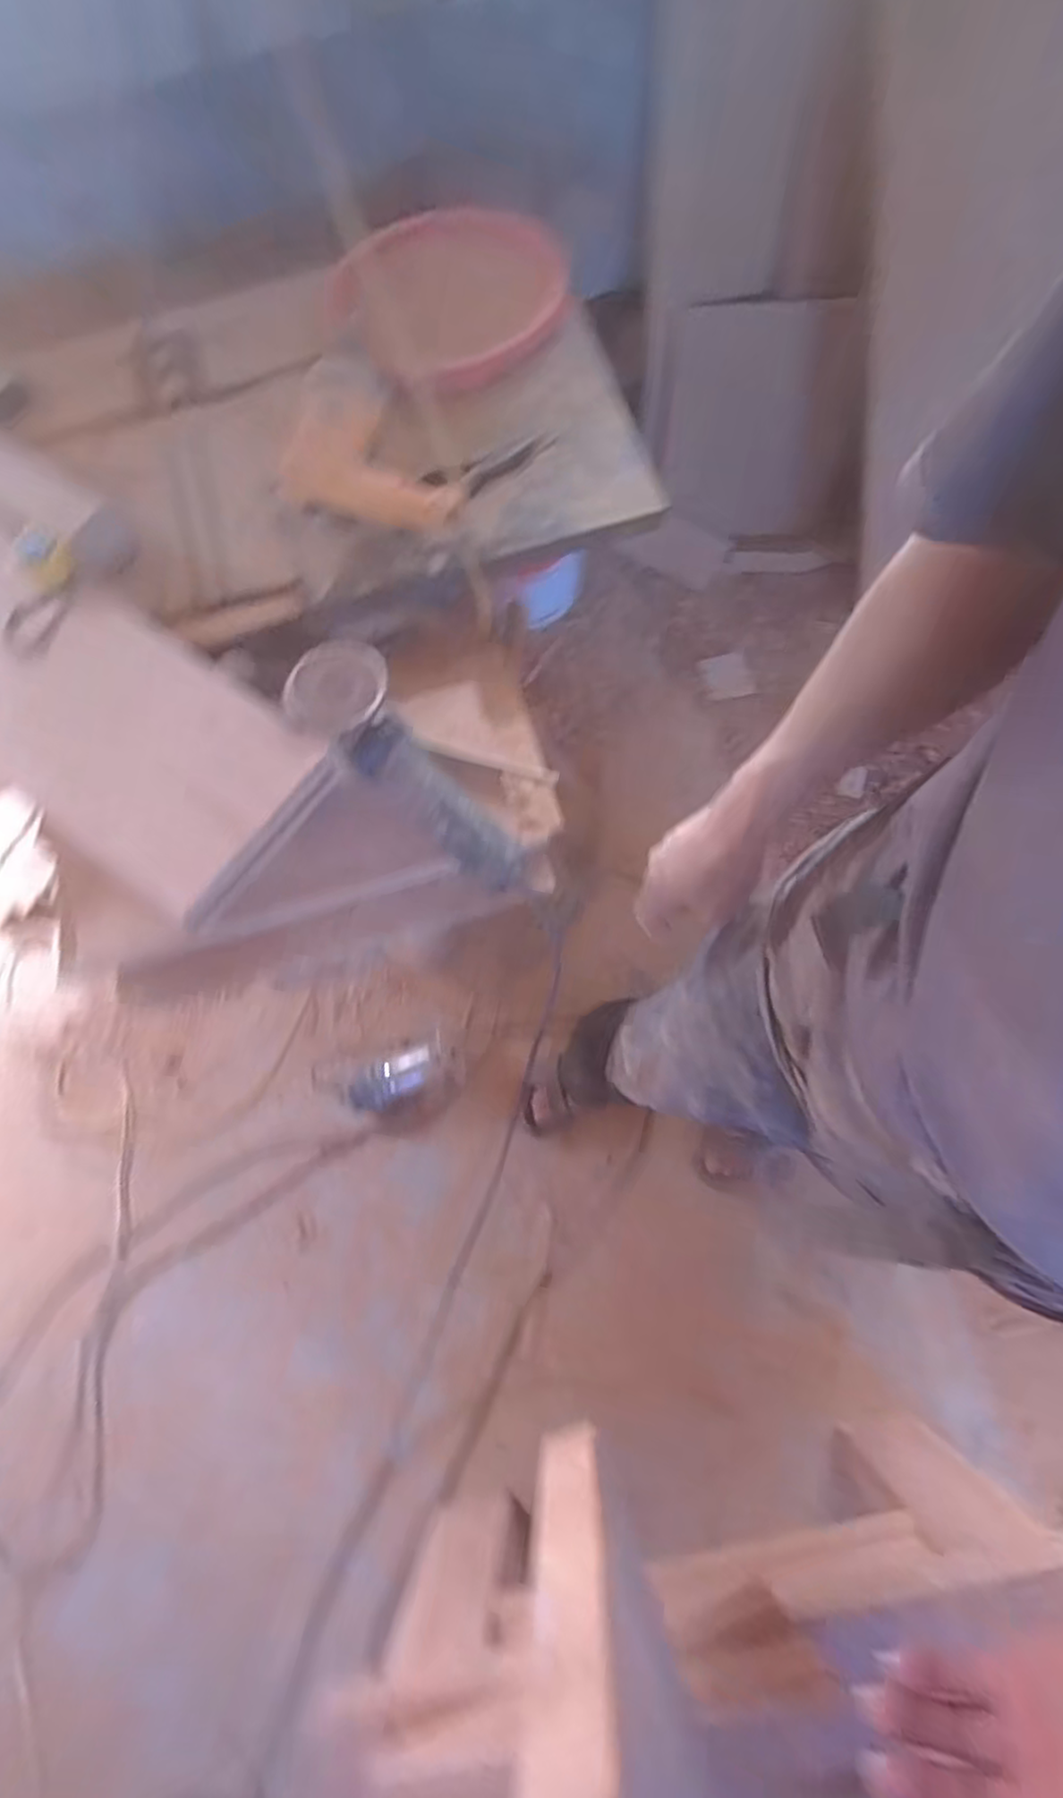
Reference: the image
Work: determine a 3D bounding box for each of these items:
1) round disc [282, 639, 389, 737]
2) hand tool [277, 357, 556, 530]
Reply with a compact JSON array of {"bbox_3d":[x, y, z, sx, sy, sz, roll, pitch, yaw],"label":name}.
[{"bbox_3d":[-0.185,-0.205,0.686,0.088,0.012,0.100,21,76,8],"label":"round disc"},{"bbox_3d":[-0.134,-0.487,0.781,0.262,0.067,0.155,13,75,6],"label":"hand tool"}]

